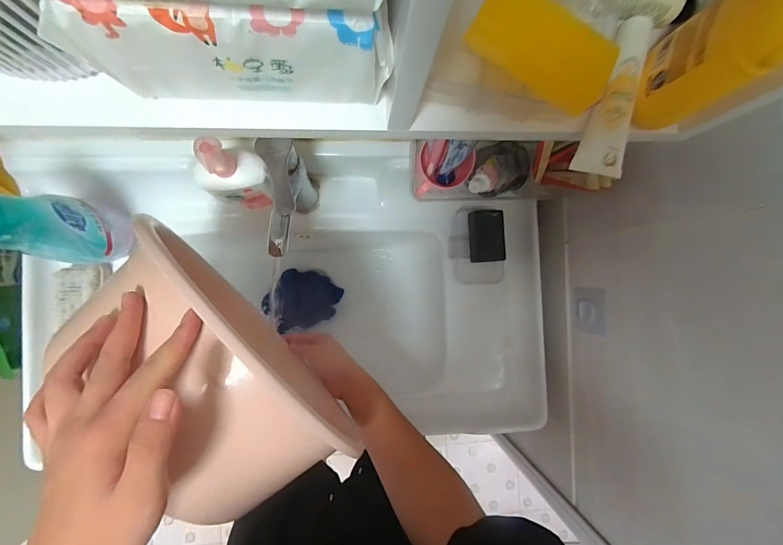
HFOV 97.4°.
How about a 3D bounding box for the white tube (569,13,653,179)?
[{"bbox_3d":[0.163,-0.125,0.248,0.030,0.025,0.112,18,85,-3],"label":"white tube"}]

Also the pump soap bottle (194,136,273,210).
[{"bbox_3d":[-0.220,-0.133,0.485,0.095,0.167,0.050,-9,86,-5],"label":"pump soap bottle"}]

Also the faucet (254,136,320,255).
[{"bbox_3d":[-0.141,-0.095,0.485,0.053,0.215,0.139,-1,86,-4],"label":"faucet"}]

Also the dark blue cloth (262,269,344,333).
[{"bbox_3d":[-0.178,0.058,0.682,0.123,0.045,0.131,37,84,-1],"label":"dark blue cloth"}]

